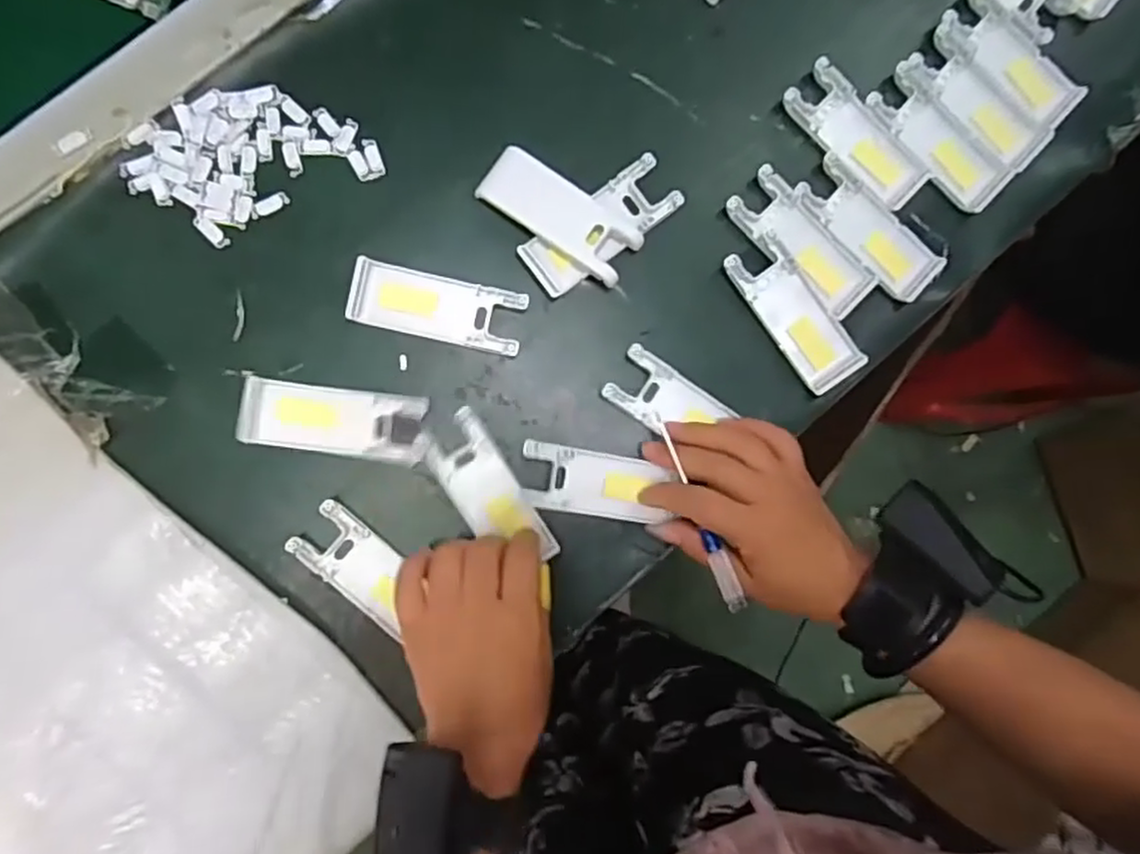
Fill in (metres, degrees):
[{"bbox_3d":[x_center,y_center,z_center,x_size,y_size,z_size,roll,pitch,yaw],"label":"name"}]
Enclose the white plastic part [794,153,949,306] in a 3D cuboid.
[{"bbox_3d":[0.197,-0.130,0.462,0.104,0.007,0.043,44,85,-4],"label":"white plastic part"}]

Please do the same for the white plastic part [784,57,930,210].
[{"bbox_3d":[0.190,-0.192,0.463,0.039,0.010,0.104,-44,94,-5],"label":"white plastic part"}]

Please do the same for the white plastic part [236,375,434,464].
[{"bbox_3d":[-0.142,-0.004,0.428,0.109,0.007,0.040,7,88,-6],"label":"white plastic part"}]

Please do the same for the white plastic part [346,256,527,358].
[{"bbox_3d":[-0.082,-0.075,0.435,0.105,0.009,0.040,12,88,-6],"label":"white plastic part"}]

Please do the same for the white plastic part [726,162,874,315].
[{"bbox_3d":[0.152,-0.120,0.456,0.104,0.006,0.043,42,85,-4],"label":"white plastic part"}]

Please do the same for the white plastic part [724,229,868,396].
[{"bbox_3d":[0.146,-0.074,0.452,0.040,0.010,0.103,-35,93,-5],"label":"white plastic part"}]

